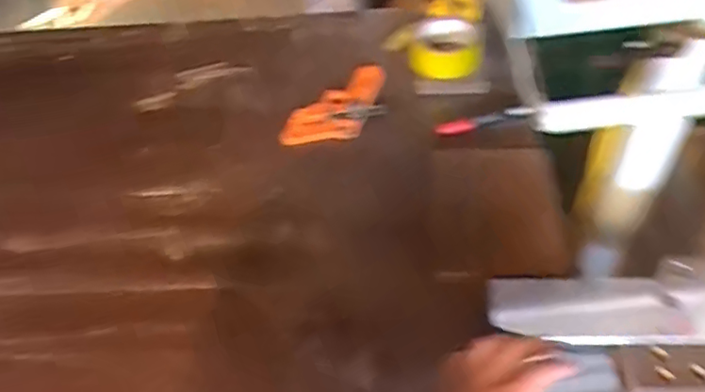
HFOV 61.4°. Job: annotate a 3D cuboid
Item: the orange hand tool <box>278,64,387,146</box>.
[{"bbox_3d":[-0.018,-0.126,0.857,0.086,0.016,0.194,35,61,30],"label":"orange hand tool"}]

